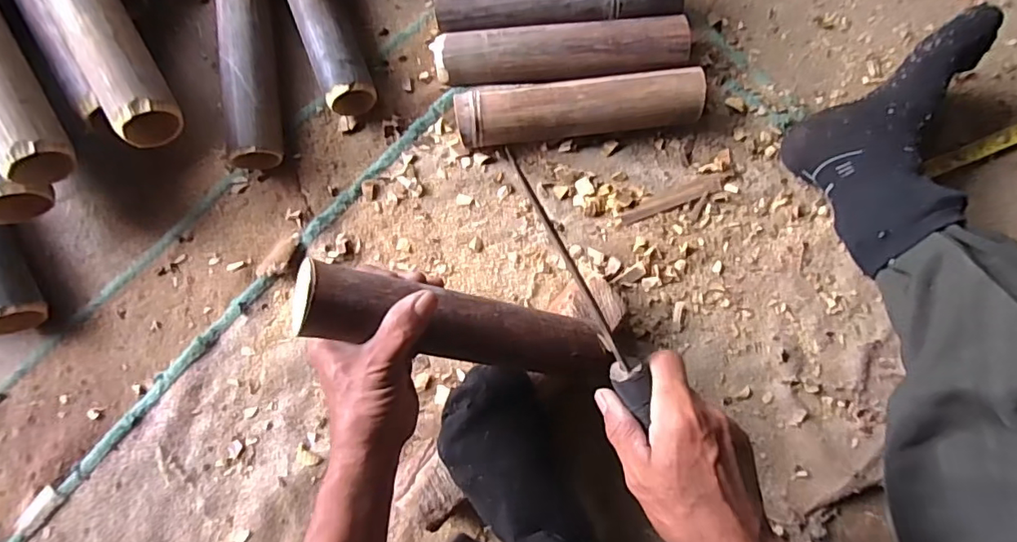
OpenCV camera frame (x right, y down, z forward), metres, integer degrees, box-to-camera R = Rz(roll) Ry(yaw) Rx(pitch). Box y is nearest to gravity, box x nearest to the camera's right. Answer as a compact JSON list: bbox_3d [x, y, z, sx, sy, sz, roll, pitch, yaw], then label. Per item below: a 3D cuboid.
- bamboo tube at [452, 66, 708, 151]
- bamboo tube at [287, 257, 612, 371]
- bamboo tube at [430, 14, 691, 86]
[{"bbox_3d":[0.076,-0.178,0.599,0.258,0.065,0.062,-5,83,0],"label":"bamboo tube"},{"bbox_3d":[-0.037,0.046,0.446,0.270,0.054,0.056,15,83,-31],"label":"bamboo tube"},{"bbox_3d":[0.057,-0.242,0.614,0.272,0.063,0.053,-4,83,0],"label":"bamboo tube"}]

